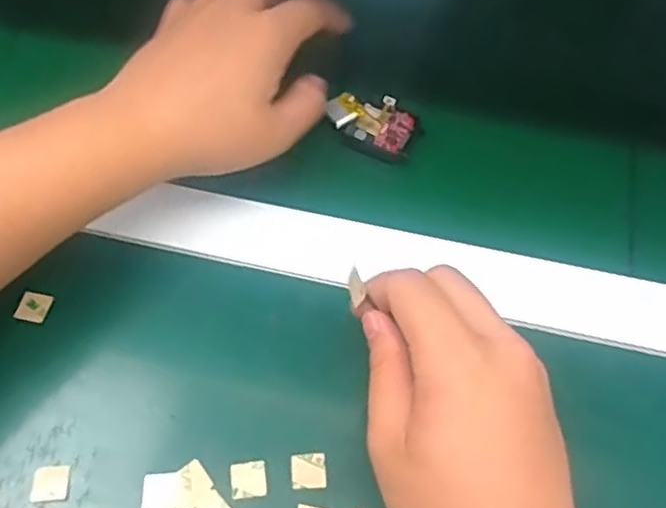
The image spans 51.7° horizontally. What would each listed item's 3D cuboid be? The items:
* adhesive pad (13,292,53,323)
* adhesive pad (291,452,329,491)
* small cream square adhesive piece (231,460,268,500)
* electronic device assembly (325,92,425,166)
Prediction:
[{"bbox_3d":[-0.151,0.027,0.347,0.015,0.004,0.015,17,85,-8],"label":"adhesive pad"},{"bbox_3d":[-0.011,0.097,0.309,0.016,0.004,0.016,-3,59,-4],"label":"adhesive pad"},{"bbox_3d":[-0.038,0.100,0.307,0.016,0.004,0.016,-6,59,-6],"label":"small cream square adhesive piece"},{"bbox_3d":[0.024,-0.076,0.405,0.051,0.014,0.041,24,61,12],"label":"electronic device assembly"}]

